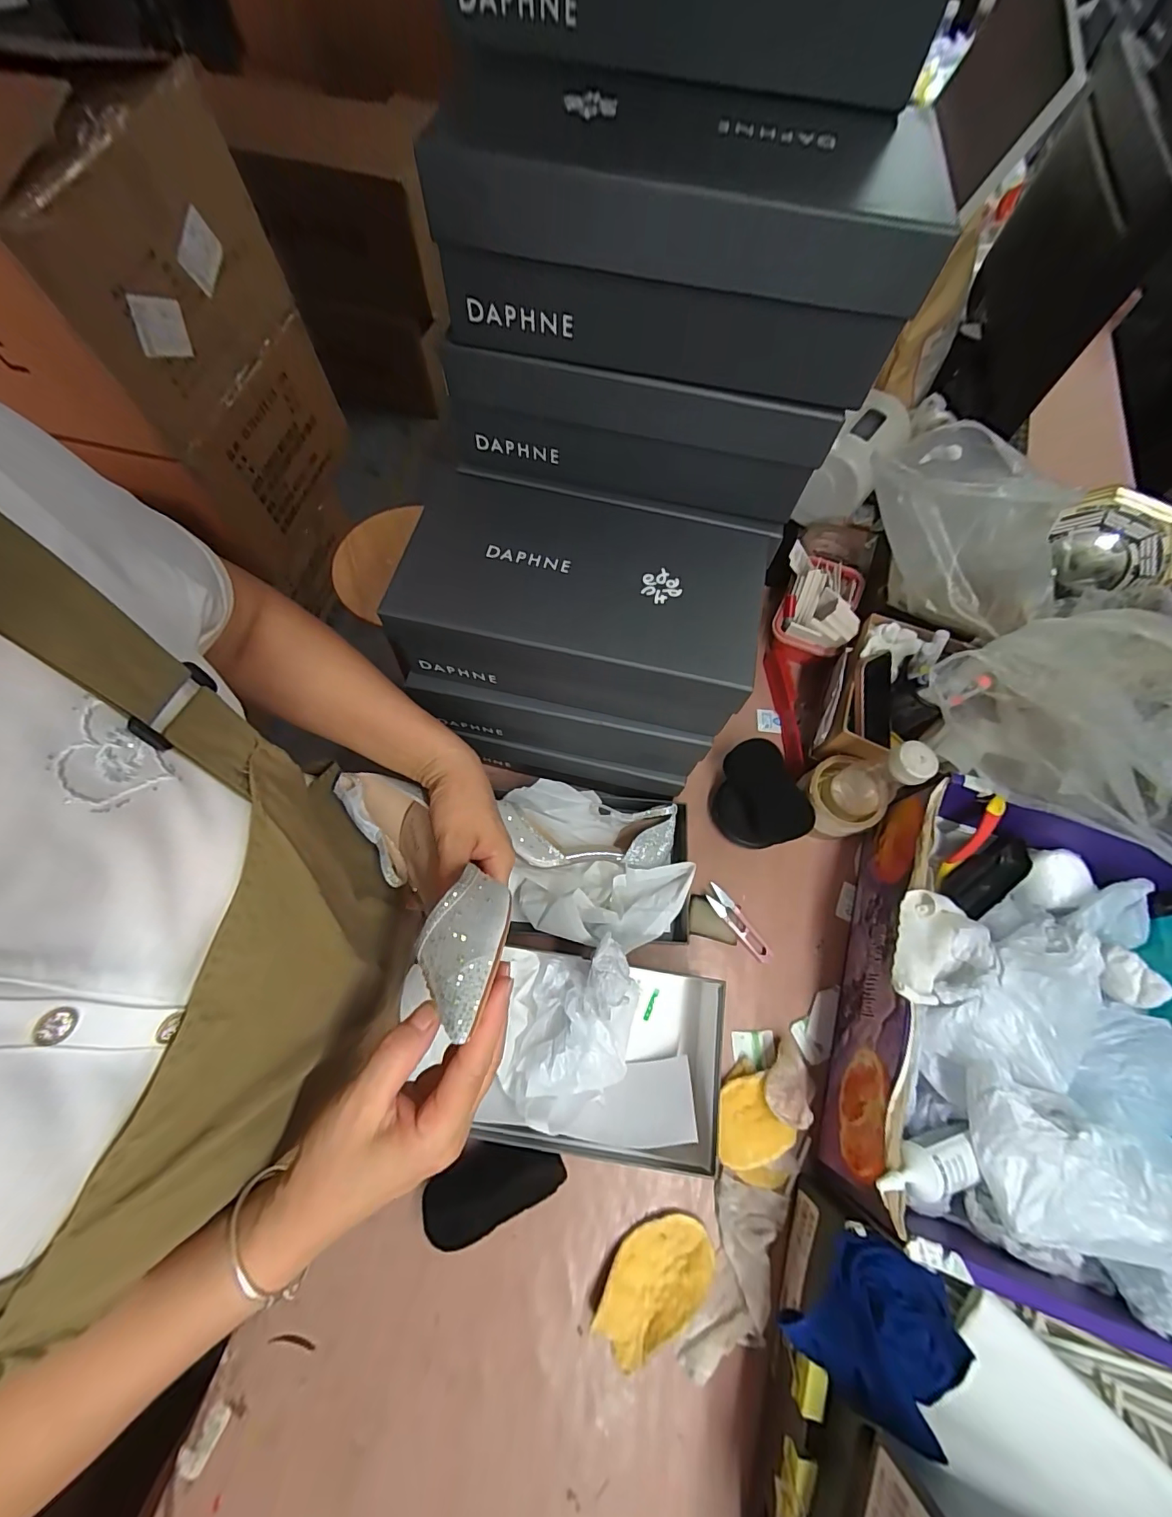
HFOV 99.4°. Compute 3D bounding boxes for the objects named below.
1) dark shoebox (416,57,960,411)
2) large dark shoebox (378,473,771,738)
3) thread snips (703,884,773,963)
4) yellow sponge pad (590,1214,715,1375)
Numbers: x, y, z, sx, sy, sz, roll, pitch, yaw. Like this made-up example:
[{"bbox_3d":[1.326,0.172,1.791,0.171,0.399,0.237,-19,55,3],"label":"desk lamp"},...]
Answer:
[{"bbox_3d":[0.063,-0.360,0.327,0.293,0.121,0.165,9,68,3],"label":"dark shoebox"},{"bbox_3d":[-0.003,-0.141,0.452,0.293,0.102,0.160,11,68,3],"label":"large dark shoebox"},{"bbox_3d":[0.178,0.194,0.583,0.026,0.009,0.101,-35,73,-14],"label":"thread snips"},{"bbox_3d":[0.061,0.479,0.455,0.119,0.022,0.065,-38,73,-15],"label":"yellow sponge pad"}]

